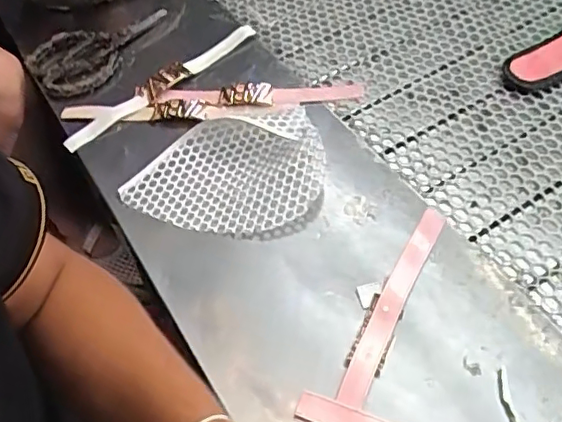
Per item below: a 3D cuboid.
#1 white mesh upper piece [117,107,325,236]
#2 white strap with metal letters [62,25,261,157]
[{"bbox_3d":[-0.054,-0.036,0.546,0.190,0.021,0.135,-17,60,-8],"label":"white mesh upper piece"},{"bbox_3d":[-0.132,-0.146,0.643,0.255,0.023,0.031,-38,65,-19],"label":"white strap with metal letters"}]

